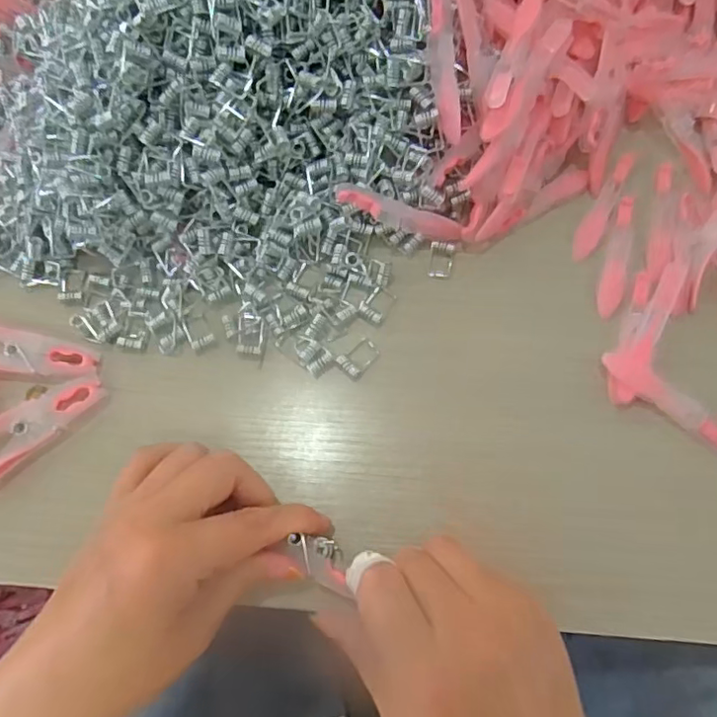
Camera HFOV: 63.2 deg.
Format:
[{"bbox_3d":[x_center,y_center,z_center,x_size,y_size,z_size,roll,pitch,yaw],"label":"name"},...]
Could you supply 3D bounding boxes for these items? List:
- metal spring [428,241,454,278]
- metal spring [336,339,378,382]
[{"bbox_3d":[0.048,-0.058,0.338,0.014,0.006,0.021,5,70,3],"label":"metal spring"},{"bbox_3d":[0.001,-0.001,0.320,0.025,0.006,0.016,-41,74,-13],"label":"metal spring"}]

